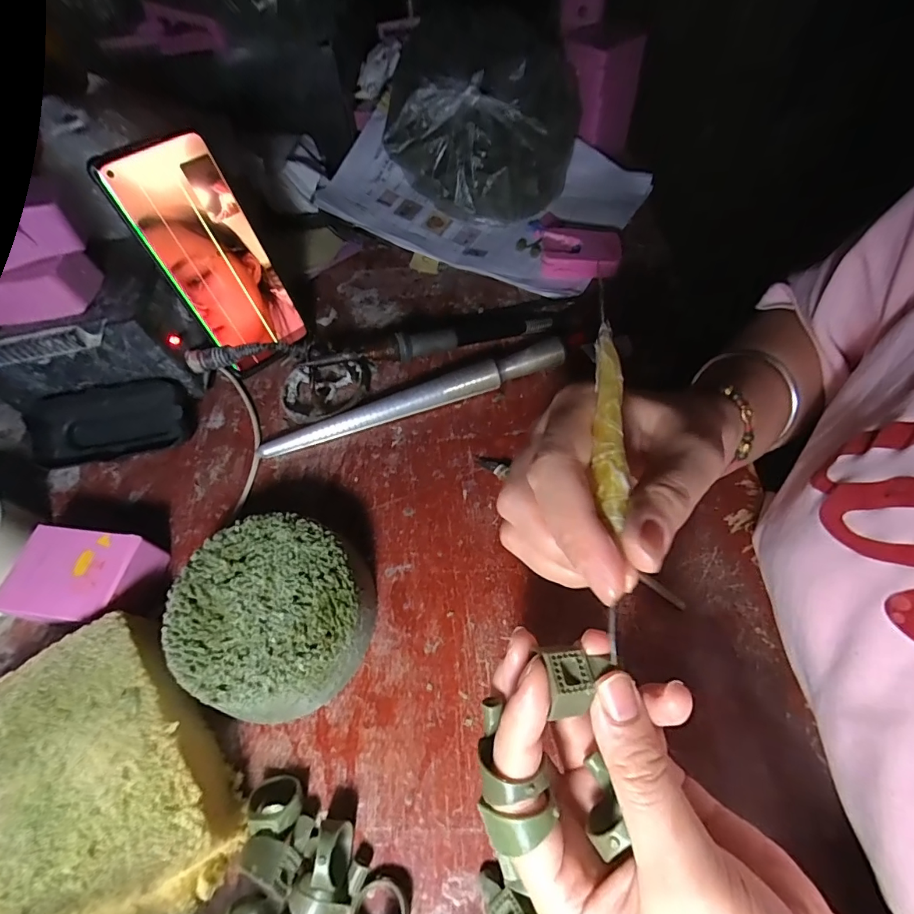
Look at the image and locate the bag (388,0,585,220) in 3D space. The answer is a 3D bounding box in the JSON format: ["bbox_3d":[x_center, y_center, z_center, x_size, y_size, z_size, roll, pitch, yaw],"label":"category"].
[{"bbox_3d":[0.028,-0.321,0.441,0.168,0.133,0.155,12,60,11],"label":"bag"}]

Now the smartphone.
[{"bbox_3d":[-0.174,-0.140,0.335,0.070,0.154,0.006,-38,45,-16],"label":"smartphone"}]

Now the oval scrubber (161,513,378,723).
[{"bbox_3d":[-0.102,0.089,0.260,0.100,0.044,0.100,-2,59,3],"label":"oval scrubber"}]

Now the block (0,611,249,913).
[{"bbox_3d":[-0.168,0.156,0.223,0.094,0.044,0.135,-37,63,-17],"label":"block"}]

